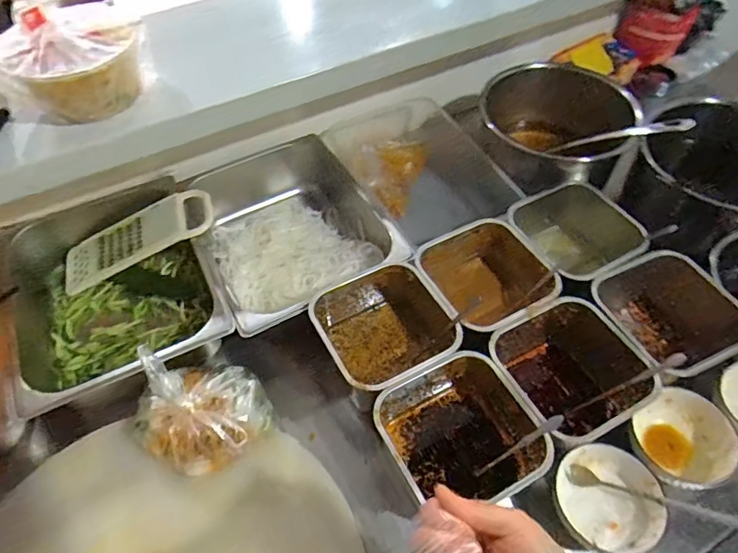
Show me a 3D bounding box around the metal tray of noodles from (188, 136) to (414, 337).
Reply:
[{"bbox_3d":[-0.121,-0.062,0.790,0.258,0.091,0.327,-23,56,-15],"label":"metal tray of noodles"}]

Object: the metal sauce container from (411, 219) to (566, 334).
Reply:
[{"bbox_3d":[0.158,0.021,0.723,0.157,0.106,0.161,-24,56,-17],"label":"metal sauce container"}]

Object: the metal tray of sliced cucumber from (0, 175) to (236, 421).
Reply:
[{"bbox_3d":[-0.355,0.030,0.732,0.261,0.107,0.339,-23,56,-15],"label":"metal tray of sliced cucumber"}]

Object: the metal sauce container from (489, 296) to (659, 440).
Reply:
[{"bbox_3d":[0.238,0.128,0.642,0.158,0.113,0.156,-25,56,-17],"label":"metal sauce container"}]

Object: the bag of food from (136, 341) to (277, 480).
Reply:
[{"bbox_3d":[-0.203,0.152,0.607,0.145,0.114,0.136,25,57,19],"label":"bag of food"}]

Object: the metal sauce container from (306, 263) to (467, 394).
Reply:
[{"bbox_3d":[0.020,0.078,0.666,0.159,0.085,0.154,-25,56,-17],"label":"metal sauce container"}]

